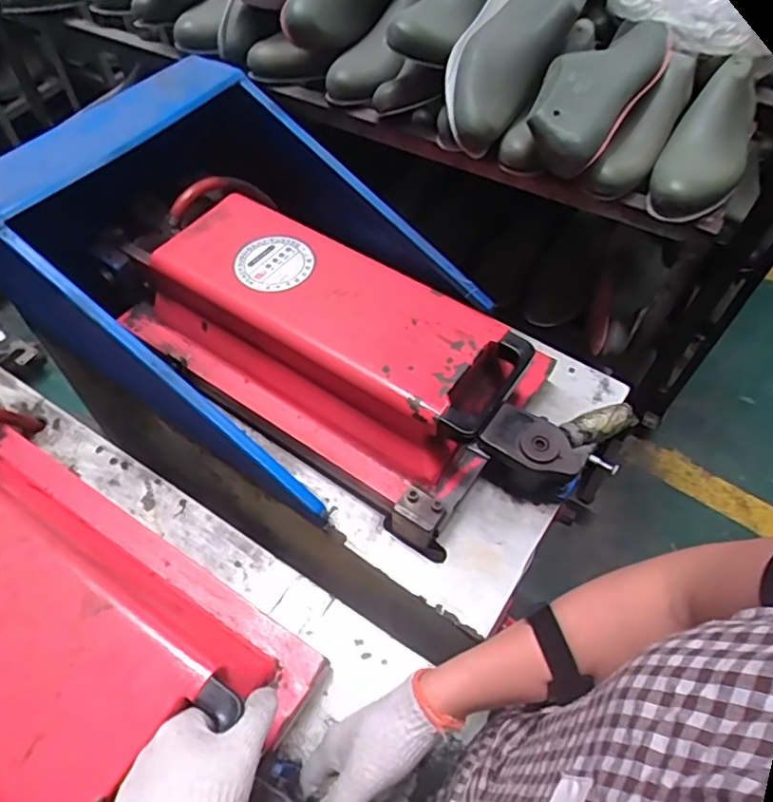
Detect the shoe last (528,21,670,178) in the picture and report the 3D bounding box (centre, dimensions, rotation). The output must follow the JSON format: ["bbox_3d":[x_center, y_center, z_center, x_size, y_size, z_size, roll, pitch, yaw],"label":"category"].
[{"bbox_3d":[0.251,-0.371,0.710,0.103,0.071,0.240,30,60,16],"label":"shoe last"}]

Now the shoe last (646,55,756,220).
[{"bbox_3d":[0.396,-0.318,0.722,0.095,0.073,0.256,25,59,14],"label":"shoe last"}]

